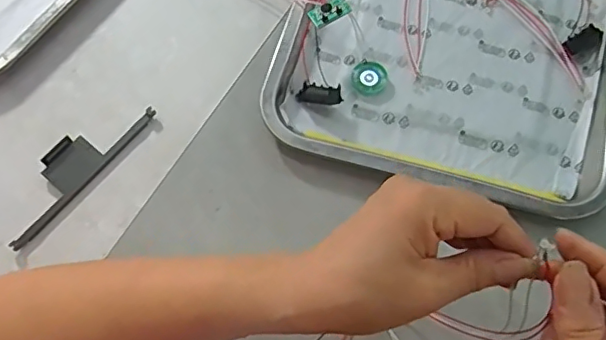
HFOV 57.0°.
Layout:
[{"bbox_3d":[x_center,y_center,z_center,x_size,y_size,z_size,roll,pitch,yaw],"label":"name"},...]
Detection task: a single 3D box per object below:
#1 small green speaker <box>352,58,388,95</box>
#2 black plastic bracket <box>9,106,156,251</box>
[{"bbox_3d":[0.053,-0.073,0.444,0.029,0.006,0.028,-41,74,-14],"label":"small green speaker"},{"bbox_3d":[-0.170,-0.004,0.415,0.035,0.013,0.135,37,74,14],"label":"black plastic bracket"}]

